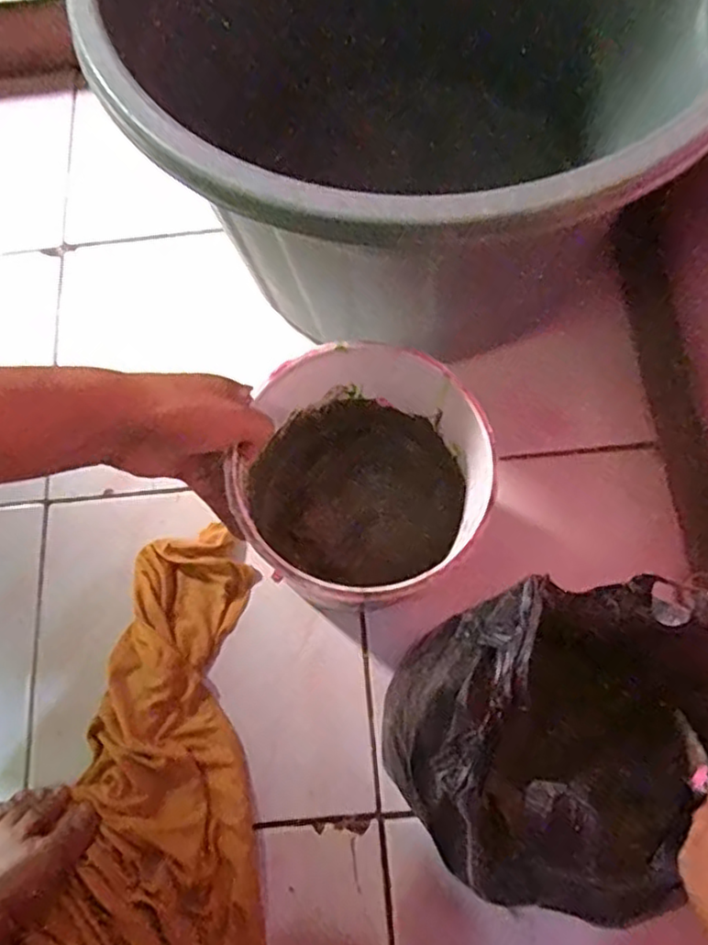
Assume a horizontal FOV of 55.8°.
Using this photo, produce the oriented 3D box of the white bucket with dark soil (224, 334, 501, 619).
[{"bbox_3d":[0.009,0.025,0.535,0.163,0.196,0.179,17,71,8],"label":"white bucket with dark soil"}]

